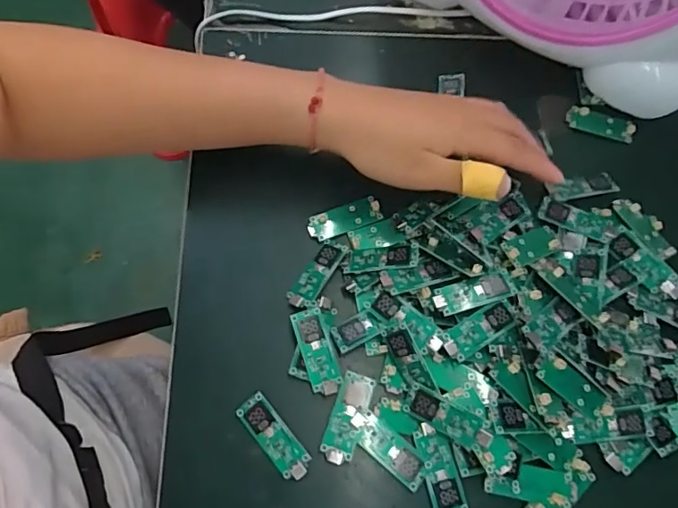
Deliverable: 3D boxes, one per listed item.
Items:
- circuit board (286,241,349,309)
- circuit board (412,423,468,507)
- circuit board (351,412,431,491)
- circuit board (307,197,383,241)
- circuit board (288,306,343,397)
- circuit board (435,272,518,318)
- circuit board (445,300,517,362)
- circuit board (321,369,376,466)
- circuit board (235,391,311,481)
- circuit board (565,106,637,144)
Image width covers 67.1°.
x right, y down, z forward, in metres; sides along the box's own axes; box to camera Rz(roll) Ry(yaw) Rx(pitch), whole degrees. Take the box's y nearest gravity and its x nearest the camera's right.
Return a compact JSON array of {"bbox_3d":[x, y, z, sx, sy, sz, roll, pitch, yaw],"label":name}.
[{"bbox_3d":[-0.014,0.013,0.330,0.018,0.006,0.049,33,71,8],"label":"circuit board"},{"bbox_3d":[0.057,0.122,0.287,0.018,0.006,0.049,-13,71,-9],"label":"circuit board"},{"bbox_3d":[0.028,0.111,0.292,0.049,0.004,0.017,40,72,10],"label":"circuit board"},{"bbox_3d":[0.004,-0.024,0.347,0.050,0.005,0.018,-20,80,-10],"label":"circuit board"},{"bbox_3d":[-0.013,0.059,0.308,0.019,0.009,0.051,-17,72,-10],"label":"circuit board"},{"bbox_3d":[0.082,0.024,0.313,0.049,0.004,0.018,-14,71,-9],"label":"circuit board"},{"bbox_3d":[0.083,0.045,0.304,0.046,0.005,0.020,-29,74,-14],"label":"circuit board"},{"bbox_3d":[0.006,0.095,0.297,0.022,0.005,0.050,22,70,4],"label":"circuit board"},{"bbox_3d":[-0.037,0.105,0.292,0.018,0.005,0.052,-38,77,-16],"label":"circuit board"},{"bbox_3d":[0.198,-0.099,0.386,0.050,0.005,0.018,19,70,3],"label":"circuit board"}]

